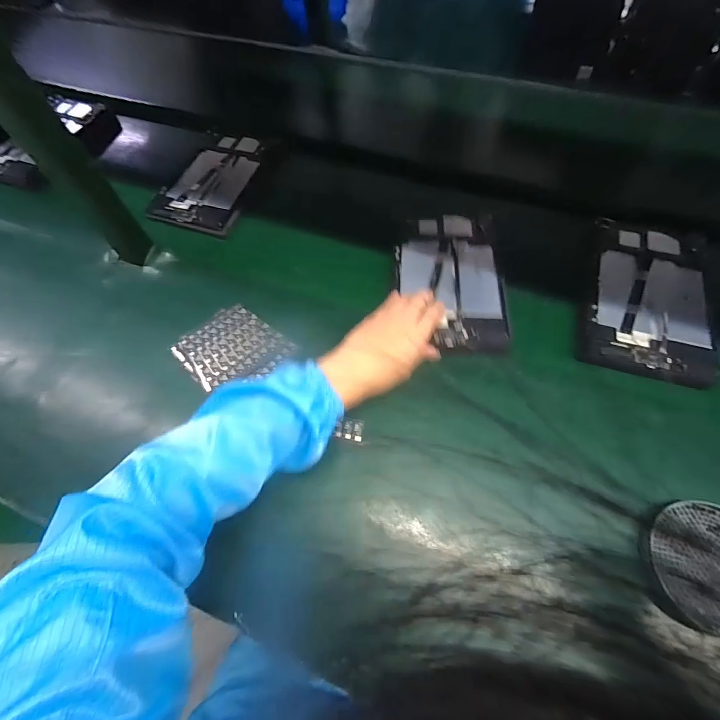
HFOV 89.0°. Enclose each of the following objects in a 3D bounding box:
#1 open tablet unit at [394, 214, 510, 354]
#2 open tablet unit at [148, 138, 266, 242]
[{"bbox_3d":[0.125,-0.118,0.510,0.143,0.012,0.240,0,60,3],"label":"open tablet unit"},{"bbox_3d":[-0.272,-0.320,0.659,0.151,0.019,0.246,9,64,5],"label":"open tablet unit"}]

